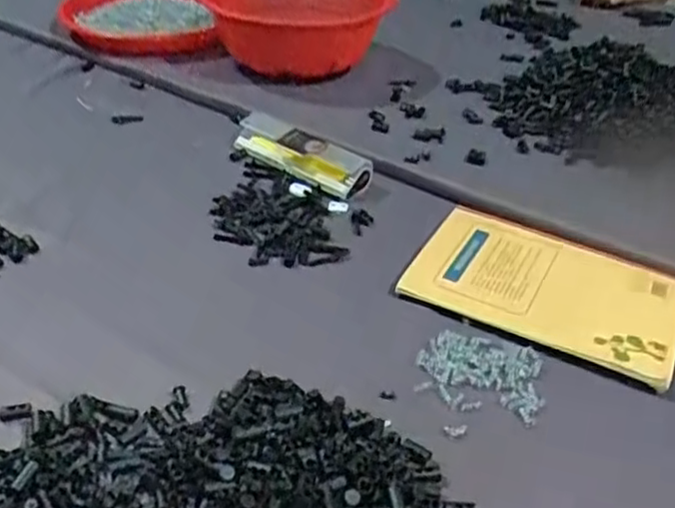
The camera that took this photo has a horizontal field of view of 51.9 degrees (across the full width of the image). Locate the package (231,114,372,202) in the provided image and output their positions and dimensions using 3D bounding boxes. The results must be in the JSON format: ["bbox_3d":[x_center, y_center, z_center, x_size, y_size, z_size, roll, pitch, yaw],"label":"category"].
[{"bbox_3d":[-0.045,-0.106,0.708,0.166,0.028,0.049,26,41,28],"label":"package"}]

